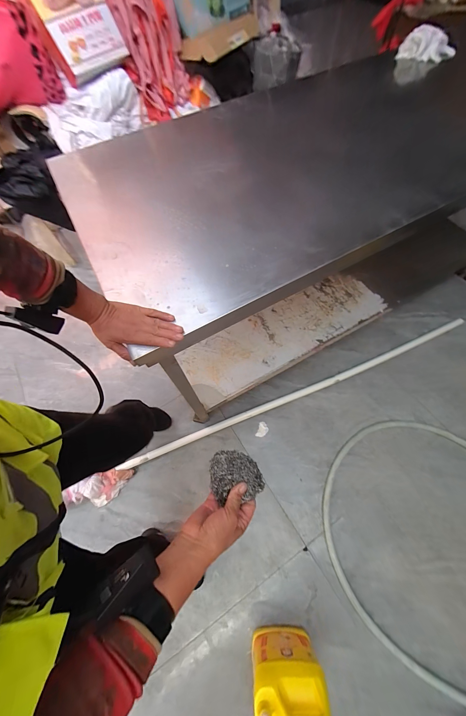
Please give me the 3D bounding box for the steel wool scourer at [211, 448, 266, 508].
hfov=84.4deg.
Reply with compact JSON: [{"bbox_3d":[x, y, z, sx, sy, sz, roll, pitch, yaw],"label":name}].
[{"bbox_3d":[0.007,0.198,0.435,0.085,0.040,0.078,-5,64,0],"label":"steel wool scourer"}]

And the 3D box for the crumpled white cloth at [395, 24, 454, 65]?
[{"bbox_3d":[0.717,-1.152,0.949,0.198,0.066,0.069,23,67,13],"label":"crumpled white cloth"}]

